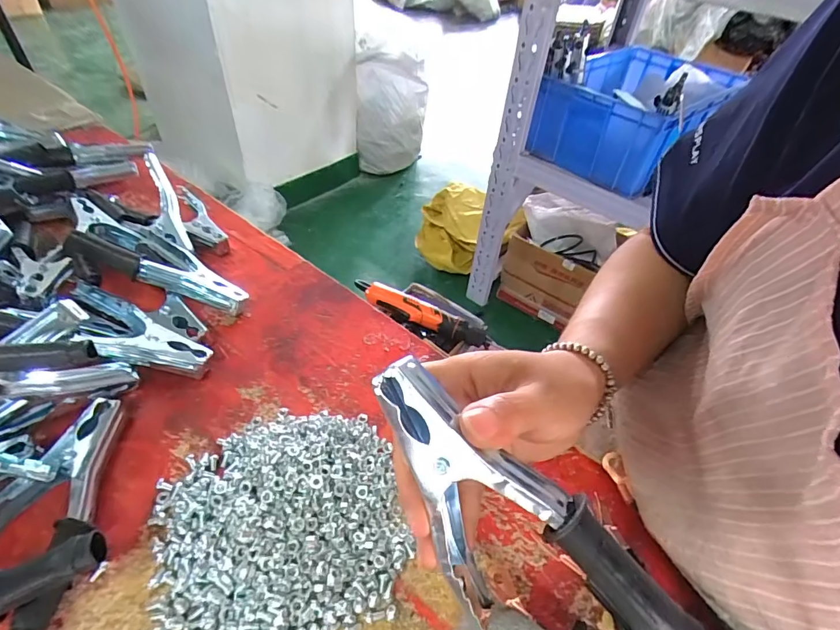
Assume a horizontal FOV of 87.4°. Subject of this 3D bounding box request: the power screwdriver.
[{"bbox_3d":[-0.013,-0.008,0.792,0.268,0.049,0.074,25,48,17],"label":"power screwdriver"}]

